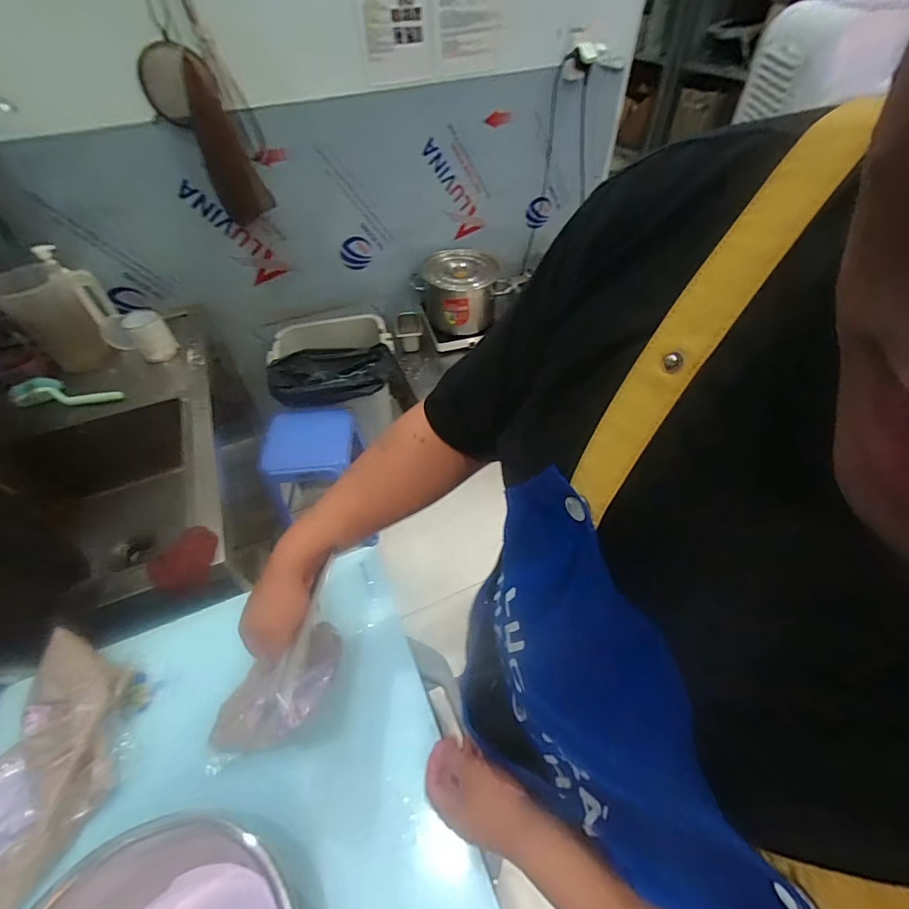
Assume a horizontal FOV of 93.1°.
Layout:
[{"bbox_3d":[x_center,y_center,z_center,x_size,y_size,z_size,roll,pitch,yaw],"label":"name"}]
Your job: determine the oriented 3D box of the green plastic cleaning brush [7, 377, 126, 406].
[{"bbox_3d":[-0.999,-0.166,1.110,0.257,0.061,0.065,-4,50,-1],"label":"green plastic cleaning brush"}]

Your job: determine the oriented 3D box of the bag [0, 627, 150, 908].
[{"bbox_3d":[-0.495,0.369,0.516,0.191,0.051,0.240,17,53,16],"label":"bag"}]

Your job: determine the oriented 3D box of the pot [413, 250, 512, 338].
[{"bbox_3d":[0.017,-0.636,1.710,0.310,0.239,0.281,-22,52,-15],"label":"pot"}]

